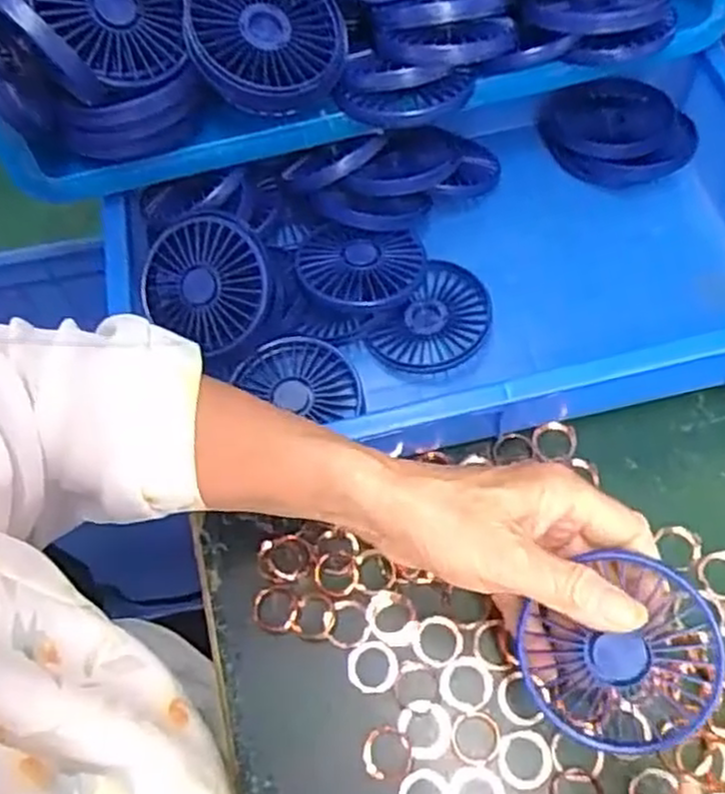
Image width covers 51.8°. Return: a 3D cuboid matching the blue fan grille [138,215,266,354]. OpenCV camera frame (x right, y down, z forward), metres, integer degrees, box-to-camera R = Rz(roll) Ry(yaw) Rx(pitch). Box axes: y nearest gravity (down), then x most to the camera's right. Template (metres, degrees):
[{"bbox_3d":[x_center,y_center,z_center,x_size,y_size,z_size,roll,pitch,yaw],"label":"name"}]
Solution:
[{"bbox_3d":[-0.100,-0.075,0.475,0.082,0.011,0.076,1,92,14],"label":"blue fan grille"}]

